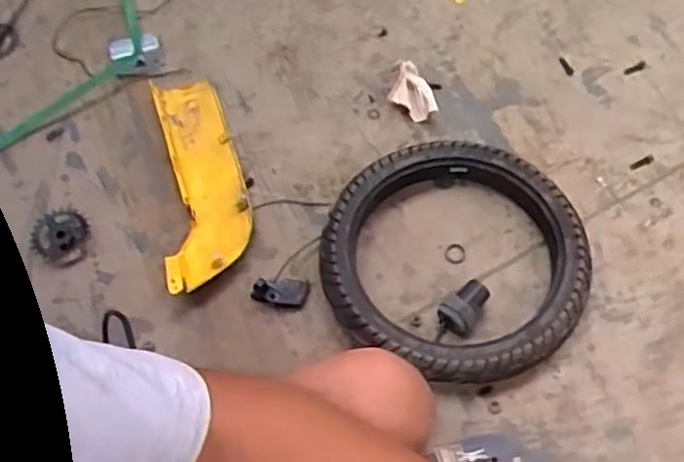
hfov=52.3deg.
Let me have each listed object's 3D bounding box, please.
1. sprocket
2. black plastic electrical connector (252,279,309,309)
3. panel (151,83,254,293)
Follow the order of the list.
[{"bbox_3d":[-0.407,0.008,1.016,0.086,0.016,0.078,27,68,16],"label":"sprocket"},{"bbox_3d":[-0.086,0.087,0.977,0.076,0.032,0.033,0,63,4],"label":"black plastic electrical connector"},{"bbox_3d":[-0.215,-0.080,1.053,0.127,0.056,0.361,-13,63,-3],"label":"panel"}]

